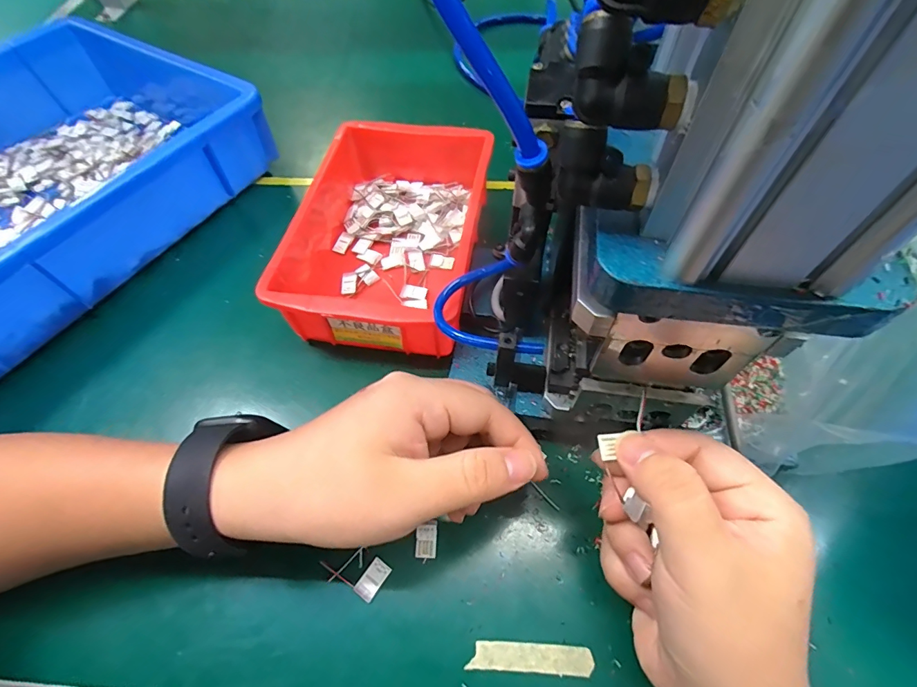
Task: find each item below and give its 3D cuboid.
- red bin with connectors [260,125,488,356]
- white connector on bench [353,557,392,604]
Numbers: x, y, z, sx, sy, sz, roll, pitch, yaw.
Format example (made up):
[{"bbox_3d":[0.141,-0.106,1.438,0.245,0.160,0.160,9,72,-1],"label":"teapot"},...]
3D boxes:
[{"bbox_3d":[-0.052,-0.096,0.343,0.133,0.056,0.212,11,61,9],"label":"red bin with connectors"},{"bbox_3d":[-0.049,0.133,0.242,0.012,0.004,0.021,30,65,18],"label":"white connector on bench"}]

